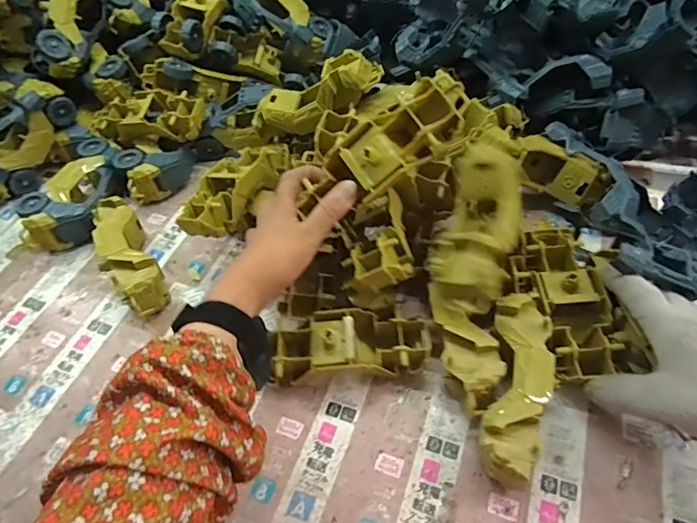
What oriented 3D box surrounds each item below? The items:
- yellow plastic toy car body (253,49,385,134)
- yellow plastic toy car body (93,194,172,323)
[{"bbox_3d":[-0.037,-0.198,0.563,0.158,0.046,0.051,-16,48,27],"label":"yellow plastic toy car body"},{"bbox_3d":[-0.250,-0.004,0.539,0.051,0.053,0.165,-28,55,-16],"label":"yellow plastic toy car body"}]

